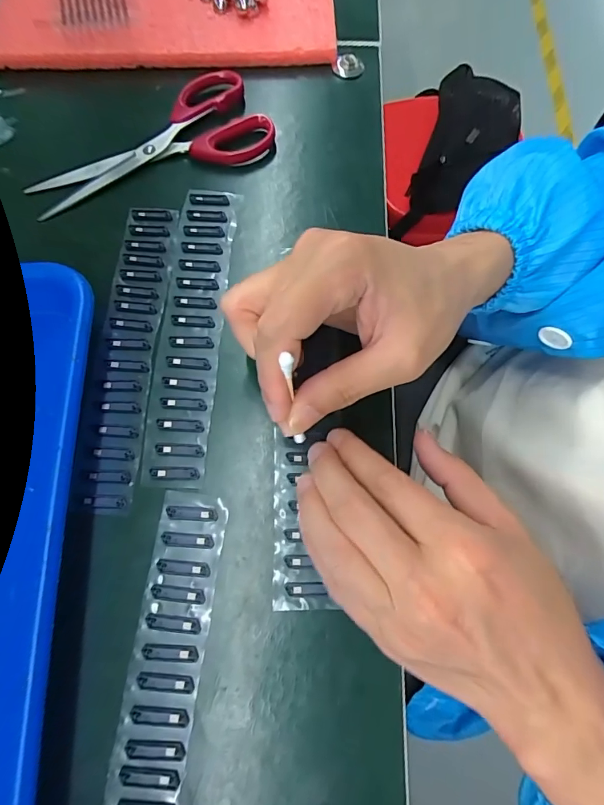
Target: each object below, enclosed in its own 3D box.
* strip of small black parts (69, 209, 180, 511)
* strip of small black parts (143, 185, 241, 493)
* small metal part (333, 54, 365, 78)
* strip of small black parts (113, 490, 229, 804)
[{"bbox_3d":[-0.109,-0.035,0.262,0.038,0.004,0.198,2,74,2],"label":"strip of small black parts"},{"bbox_3d":[-0.068,-0.050,0.266,0.034,0.004,0.199,3,74,3],"label":"strip of small black parts"},{"bbox_3d":[0.036,-0.259,0.330,0.023,0.008,0.015,-1,74,2],"label":"small metal part"},{"bbox_3d":[-0.068,0.156,0.203,0.034,0.007,0.217,4,75,3],"label":"strip of small black parts"}]

